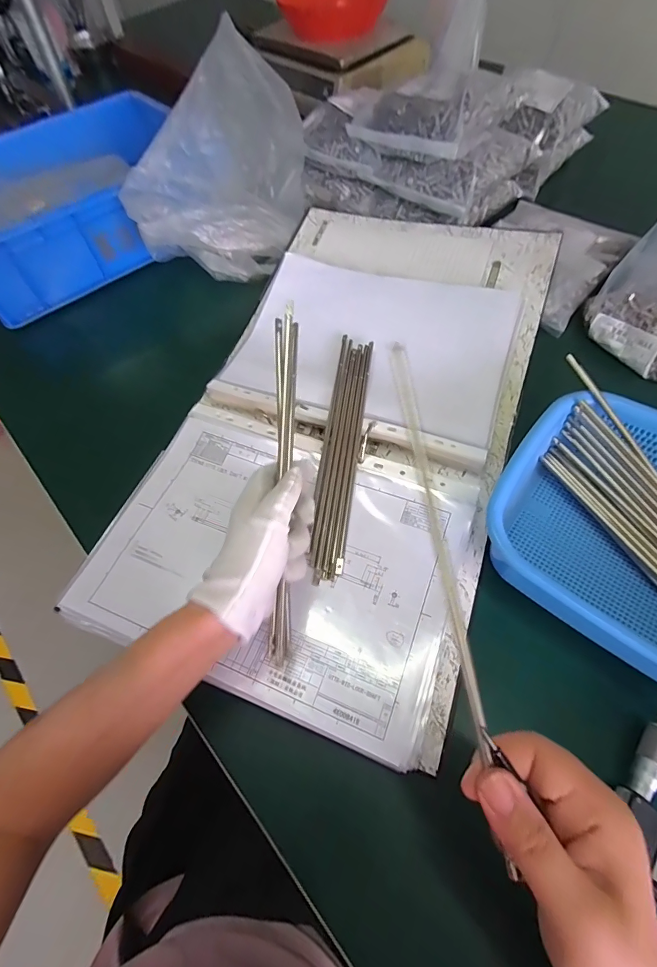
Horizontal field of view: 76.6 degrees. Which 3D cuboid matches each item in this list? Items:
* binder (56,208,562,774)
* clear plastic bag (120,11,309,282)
[{"bbox_3d":[0.022,-0.097,0.454,0.351,0.056,0.611,17,62,12],"label":"binder"},{"bbox_3d":[-0.153,-0.441,0.585,0.221,0.178,0.238,0,60,2],"label":"clear plastic bag"}]

